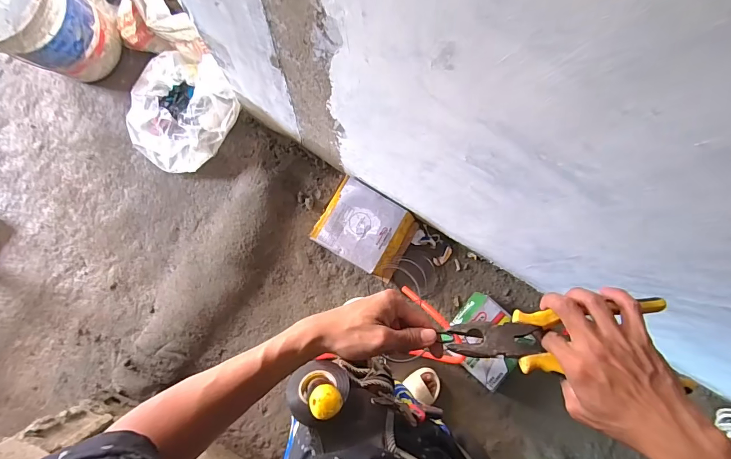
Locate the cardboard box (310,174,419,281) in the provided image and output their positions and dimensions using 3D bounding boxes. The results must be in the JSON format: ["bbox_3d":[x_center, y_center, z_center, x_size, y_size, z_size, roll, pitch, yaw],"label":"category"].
[{"bbox_3d":[0.005,0.004,1.352,0.323,0.102,0.264,30,83,0],"label":"cardboard box"}]

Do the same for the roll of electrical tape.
[{"bbox_3d":[-0.054,0.182,0.428,0.072,0.019,0.065,-29,58,-26],"label":"roll of electrical tape"}]

